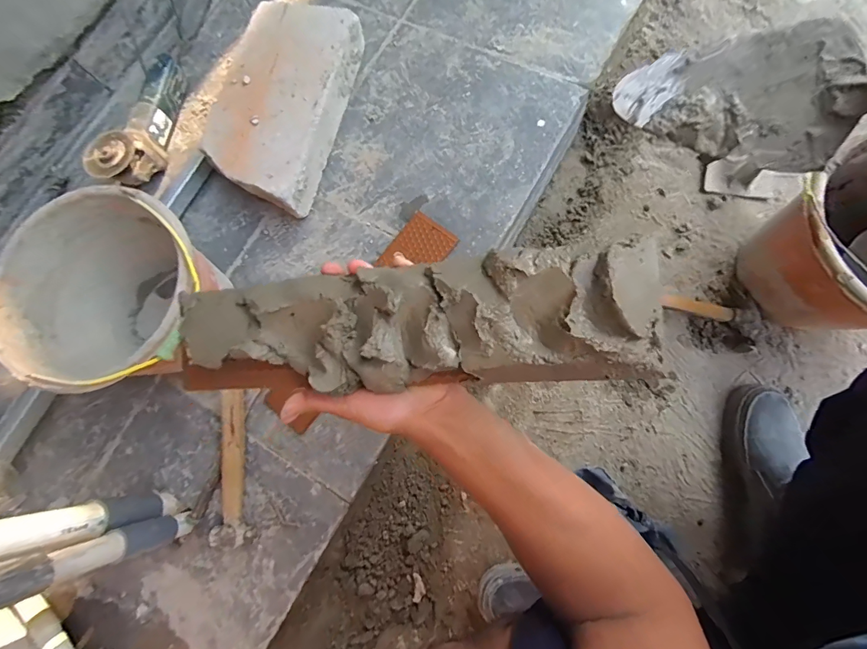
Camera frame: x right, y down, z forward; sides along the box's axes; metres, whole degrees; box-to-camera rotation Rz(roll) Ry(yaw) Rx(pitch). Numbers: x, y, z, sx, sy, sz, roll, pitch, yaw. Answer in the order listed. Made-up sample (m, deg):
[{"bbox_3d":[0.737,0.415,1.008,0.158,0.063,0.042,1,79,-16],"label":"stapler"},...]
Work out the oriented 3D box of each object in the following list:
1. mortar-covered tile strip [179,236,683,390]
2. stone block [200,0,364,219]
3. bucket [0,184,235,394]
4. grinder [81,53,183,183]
[{"bbox_3d":[-0.034,0.002,0.299,0.362,0.040,0.085,-3,78,18],"label":"mortar-covered tile strip"},{"bbox_3d":[-0.274,-0.392,0.729,0.208,0.080,0.383,11,78,11],"label":"stone block"},{"bbox_3d":[-0.448,-0.038,0.600,0.287,0.217,0.255,11,78,11],"label":"bucket"},{"bbox_3d":[-0.541,-0.379,0.757,0.075,0.096,0.281,7,77,9],"label":"grinder"}]

